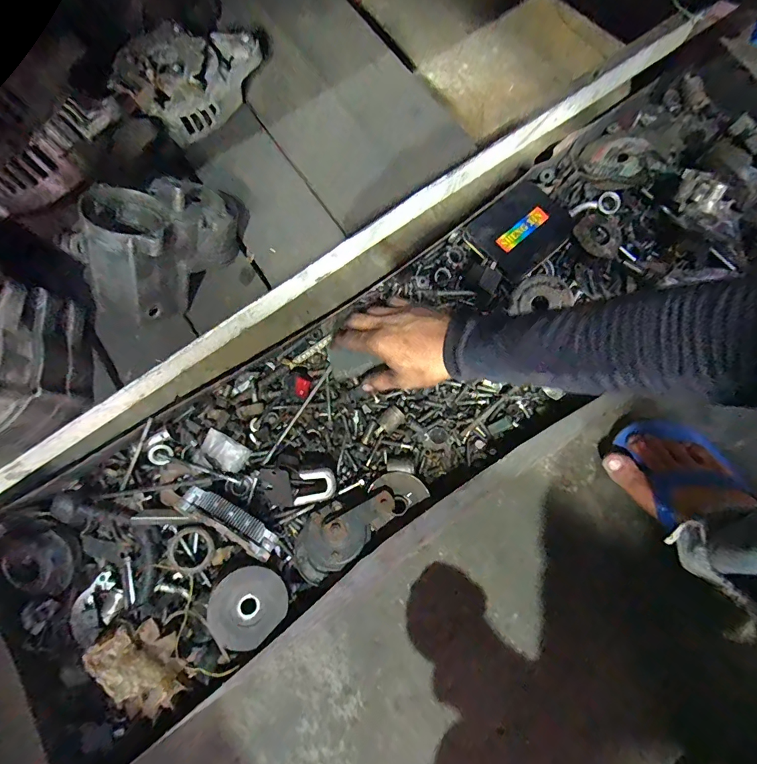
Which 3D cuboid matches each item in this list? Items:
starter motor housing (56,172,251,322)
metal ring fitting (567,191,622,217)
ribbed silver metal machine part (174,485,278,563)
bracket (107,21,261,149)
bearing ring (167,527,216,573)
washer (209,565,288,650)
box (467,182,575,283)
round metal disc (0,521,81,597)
[{"bbox_3d":[-0.206,-0.130,0.377,0.159,0.112,0.082,-39,77,-5],"label":"starter motor housing"},{"bbox_3d":[0.279,-0.226,0.518,0.065,0.008,0.025,-7,76,3],"label":"metal ring fitting"},{"bbox_3d":[-0.162,0.151,0.450,0.112,0.040,0.033,30,81,11],"label":"ribbed silver metal machine part"},{"bbox_3d":[-0.205,-0.330,0.447,0.121,0.061,0.122,-1,76,5],"label":"bracket"},{"bbox_3d":[-0.210,0.187,0.453,0.043,0.011,0.047,-1,76,5],"label":"bearing ring"},{"bbox_3d":[-0.138,0.237,0.433,0.076,0.008,0.076,-40,96,-27],"label":"washer"},{"bbox_3d":[0.184,-0.196,0.512,0.130,0.022,0.091,-42,77,-6],"label":"box"},{"bbox_3d":[-0.373,0.198,0.455,0.072,0.031,0.069,0,79,1],"label":"round metal disc"}]

